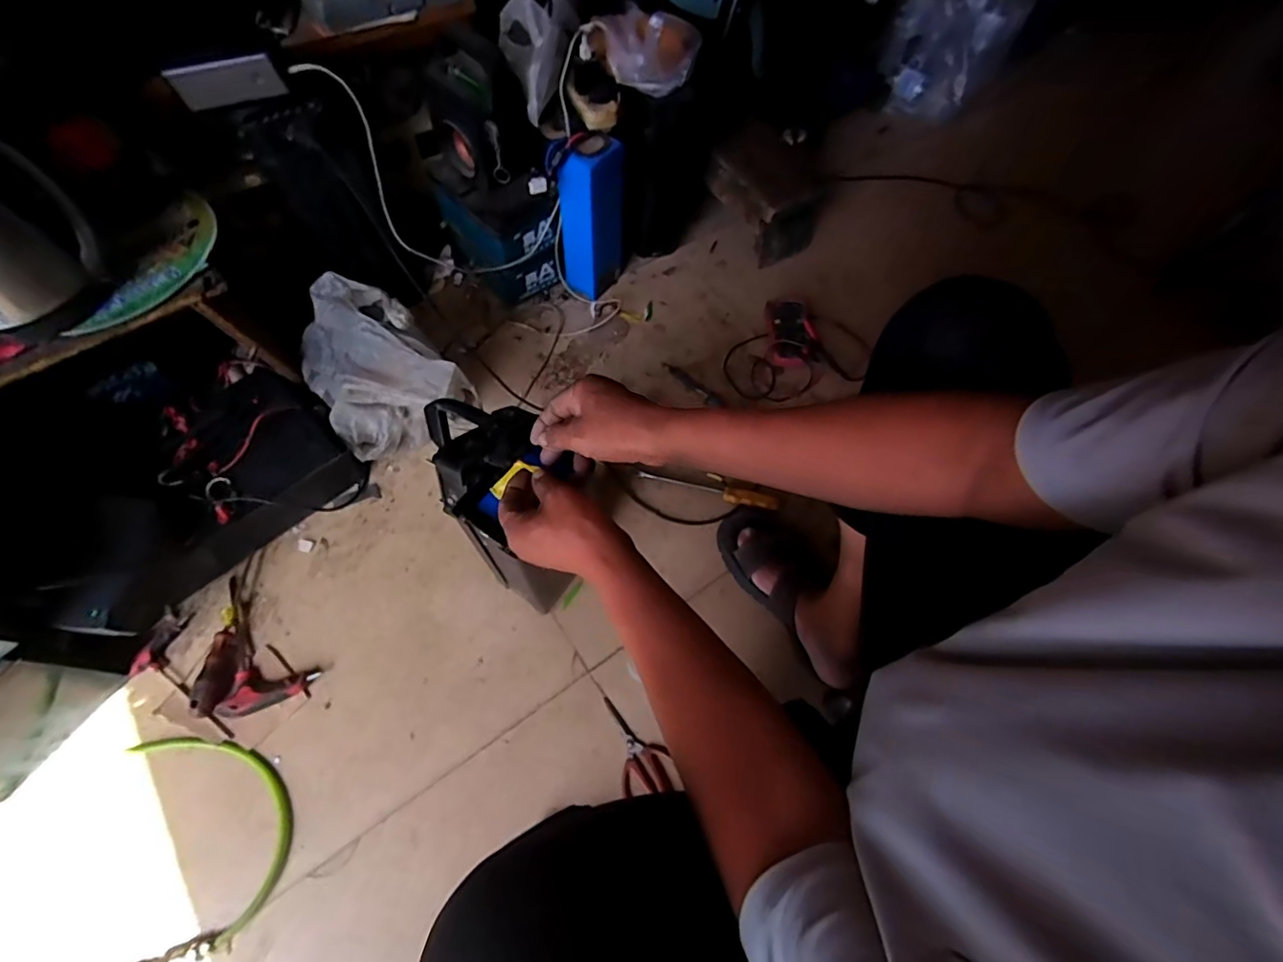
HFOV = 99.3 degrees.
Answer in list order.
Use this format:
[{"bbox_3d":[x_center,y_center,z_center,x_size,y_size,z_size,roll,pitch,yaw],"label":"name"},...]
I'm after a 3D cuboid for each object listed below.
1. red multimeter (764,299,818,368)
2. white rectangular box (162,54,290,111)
[{"bbox_3d":[0.276,-0.269,1.005,0.087,0.048,0.132,0,65,-3],"label":"red multimeter"},{"bbox_3d":[-0.497,-0.478,0.655,0.119,0.041,0.015,-11,66,-9],"label":"white rectangular box"}]

